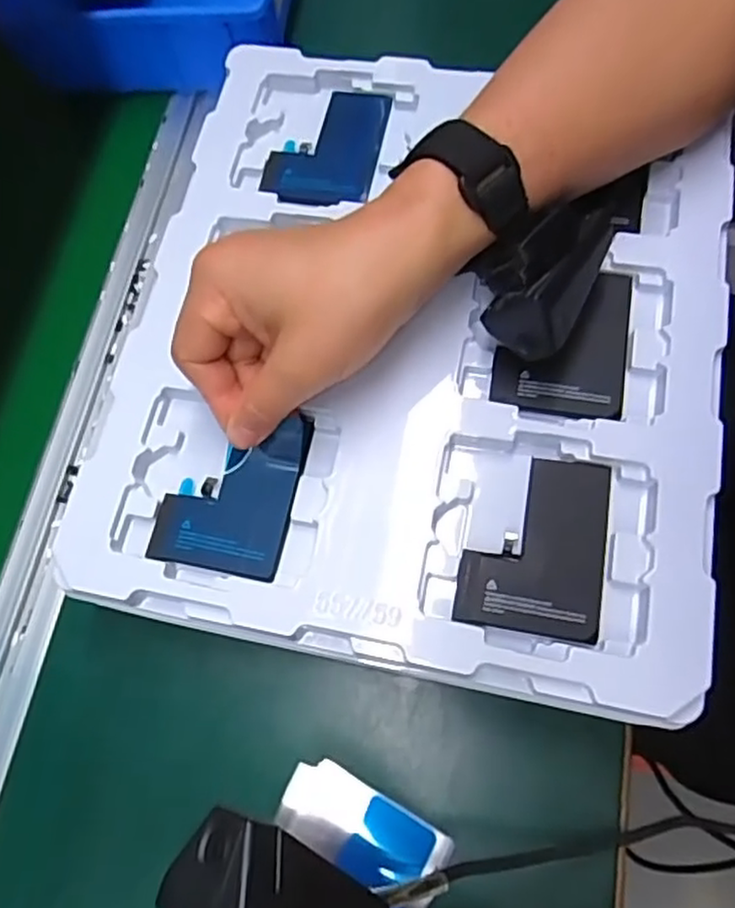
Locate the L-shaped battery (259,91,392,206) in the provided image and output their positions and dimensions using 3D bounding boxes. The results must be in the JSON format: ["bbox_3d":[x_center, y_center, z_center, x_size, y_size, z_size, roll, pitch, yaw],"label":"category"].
[{"bbox_3d":[-0.023,-0.172,0.378,0.059,0.007,0.080,10,72,11],"label":"L-shaped battery"}]

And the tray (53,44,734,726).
[{"bbox_3d":[0.022,-0.063,0.328,0.279,0.028,0.308,8,72,10],"label":"tray"}]

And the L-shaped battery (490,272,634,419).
[{"bbox_3d":[0.093,-0.055,0.322,0.059,0.006,0.076,9,72,10],"label":"L-shaped battery"}]

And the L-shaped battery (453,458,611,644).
[{"bbox_3d":[0.072,0.038,0.291,0.058,0.006,0.076,9,72,10],"label":"L-shaped battery"}]

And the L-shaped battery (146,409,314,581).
[{"bbox_3d":[-0.063,0.016,0.308,0.061,0.008,0.073,9,78,10],"label":"L-shaped battery"}]

